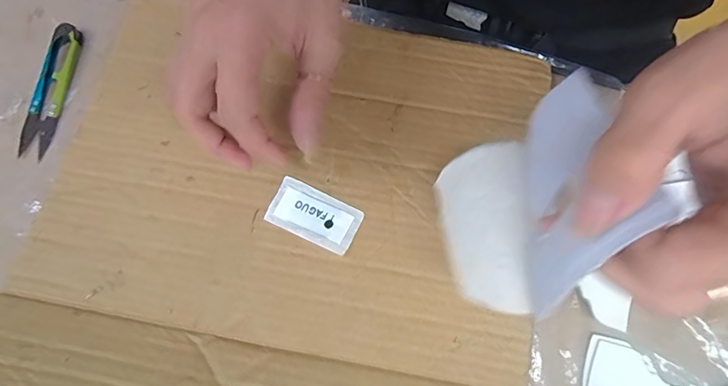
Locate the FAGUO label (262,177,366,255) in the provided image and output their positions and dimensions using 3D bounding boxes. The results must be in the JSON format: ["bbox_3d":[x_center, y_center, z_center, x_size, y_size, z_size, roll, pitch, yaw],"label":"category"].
[{"bbox_3d":[-0.031,0.014,0.268,0.055,0.004,0.031,25,76,6],"label":"FAGUO label"}]

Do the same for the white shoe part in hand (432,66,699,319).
[{"bbox_3d":[0.074,0.003,0.192,0.015,0.114,0.091,11,52,-20],"label":"white shoe part in hand"}]

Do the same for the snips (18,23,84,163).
[{"bbox_3d":[-0.214,-0.072,0.289,0.021,0.006,0.095,7,75,2],"label":"snips"}]

